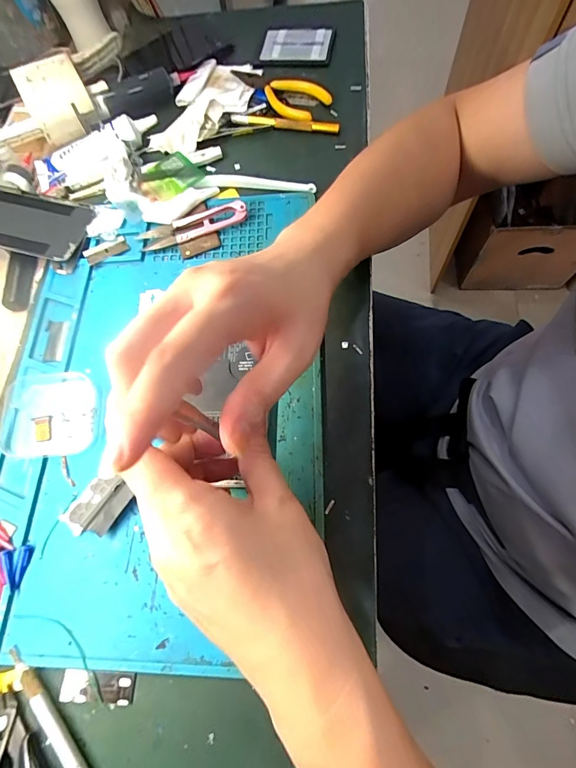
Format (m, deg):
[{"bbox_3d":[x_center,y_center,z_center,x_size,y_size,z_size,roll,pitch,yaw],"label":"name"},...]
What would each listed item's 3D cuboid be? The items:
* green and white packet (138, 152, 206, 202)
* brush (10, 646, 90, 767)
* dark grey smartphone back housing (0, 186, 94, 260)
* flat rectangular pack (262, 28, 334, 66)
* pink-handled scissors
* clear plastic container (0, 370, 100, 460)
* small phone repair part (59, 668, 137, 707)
[{"bbox_3d":[-0.117,-0.204,0.369,0.061,0.010,0.053,-35,70,-10],"label":"green and white packet"},{"bbox_3d":[-0.123,0.214,0.213,0.010,0.007,0.141,-42,72,-13],"label":"brush"},{"bbox_3d":[-0.267,-0.157,0.354,0.153,0.007,0.070,12,66,2],"label":"dark grey smartphone back housing"},{"bbox_3d":[0.011,-0.387,0.426,0.079,0.008,0.054,6,69,7],"label":"flat rectangular pack"},{"bbox_3d":[-0.088,-0.146,0.341,0.102,0.016,0.023,-17,68,-4],"label":"pink-handled scissors"},{"bbox_3d":[-0.185,0.024,0.287,0.071,0.014,0.063,-10,68,-1],"label":"clear plastic container"},{"bbox_3d":[-0.116,0.185,0.227,0.045,0.004,0.017,3,68,4],"label":"small phone repair part"}]

